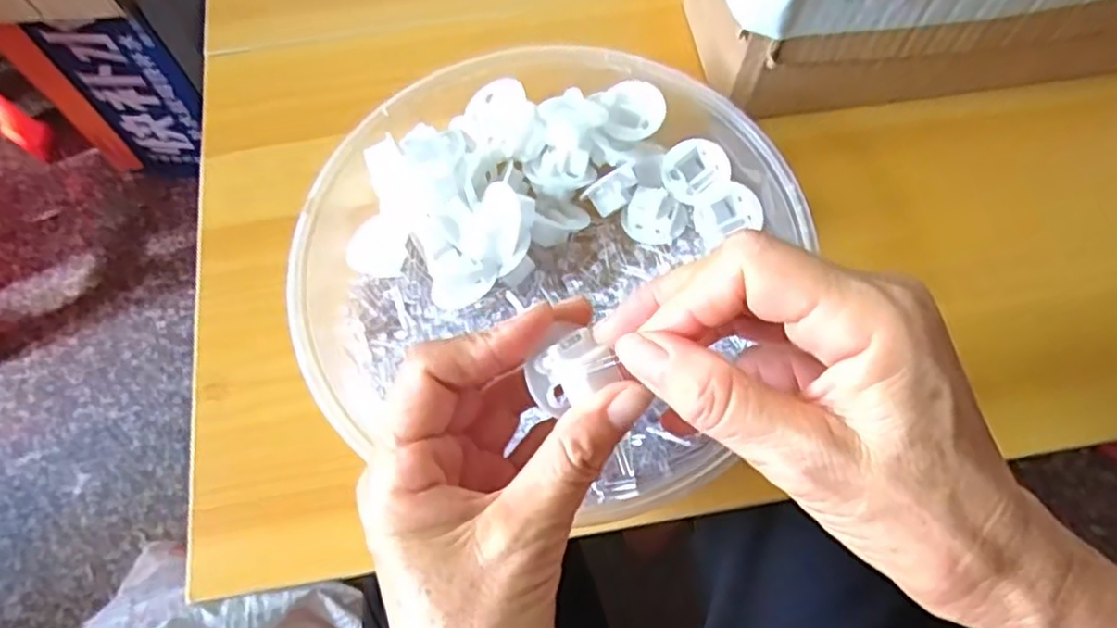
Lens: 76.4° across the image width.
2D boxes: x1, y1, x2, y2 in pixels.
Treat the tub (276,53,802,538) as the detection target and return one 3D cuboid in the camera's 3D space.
[{"bbox_3d":[-0.007,-0.029,0.331,0.216,0.049,0.209,0,66,0],"label":"tub"}]

